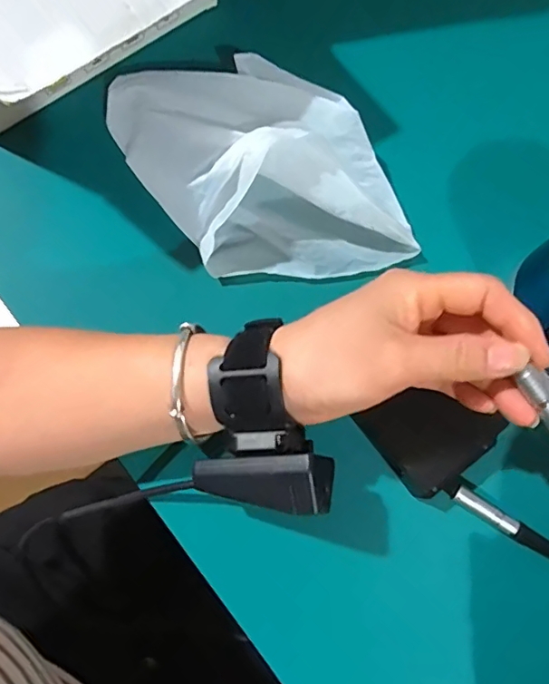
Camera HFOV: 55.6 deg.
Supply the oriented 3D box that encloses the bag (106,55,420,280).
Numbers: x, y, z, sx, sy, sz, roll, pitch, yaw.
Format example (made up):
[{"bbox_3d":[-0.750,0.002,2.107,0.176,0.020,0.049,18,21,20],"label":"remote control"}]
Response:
[{"bbox_3d":[-0.011,-0.114,0.338,0.141,0.059,0.177,-28,78,-9],"label":"bag"}]

